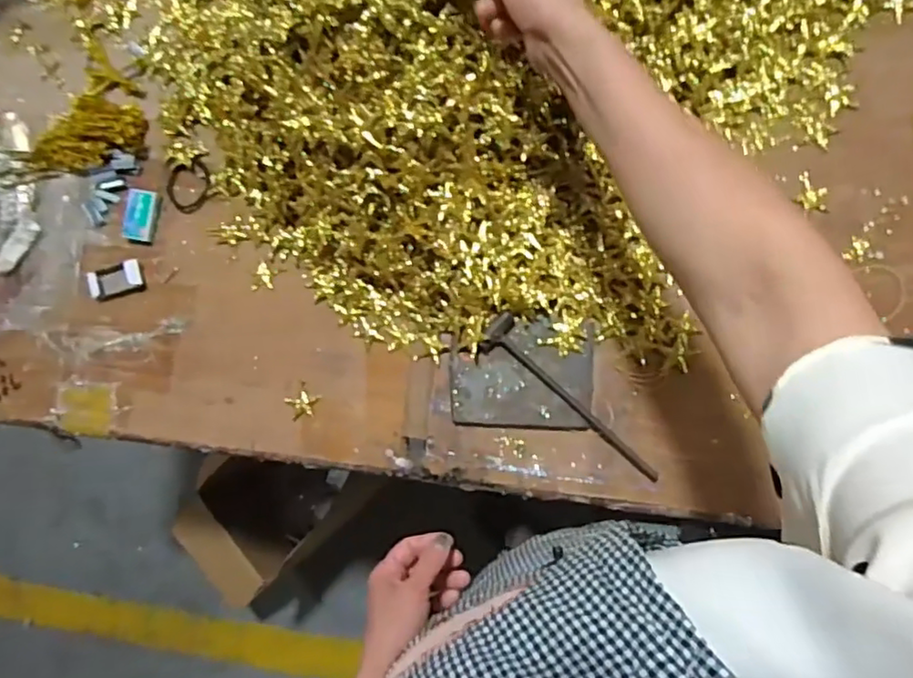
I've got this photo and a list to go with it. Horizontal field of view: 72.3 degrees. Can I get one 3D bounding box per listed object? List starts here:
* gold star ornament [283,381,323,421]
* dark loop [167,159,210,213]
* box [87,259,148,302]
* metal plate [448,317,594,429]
[{"bbox_3d":[-0.153,0.063,0.621,0.031,0.004,0.034,44,92,10],"label":"gold star ornament"},{"bbox_3d":[-0.279,-0.159,0.650,0.047,0.010,0.049,-1,85,8],"label":"dark loop"},{"bbox_3d":[-0.356,-0.060,0.655,0.062,0.015,0.033,-15,83,7],"label":"box"},{"bbox_3d":[0.060,0.033,0.586,0.132,0.011,0.097,0,92,8],"label":"metal plate"}]

